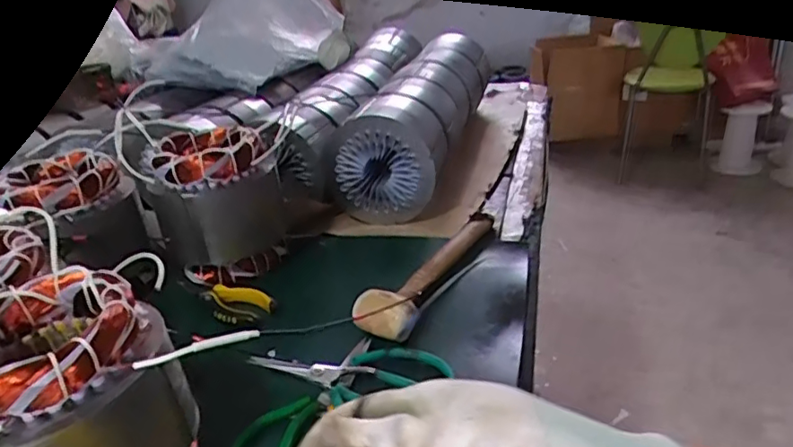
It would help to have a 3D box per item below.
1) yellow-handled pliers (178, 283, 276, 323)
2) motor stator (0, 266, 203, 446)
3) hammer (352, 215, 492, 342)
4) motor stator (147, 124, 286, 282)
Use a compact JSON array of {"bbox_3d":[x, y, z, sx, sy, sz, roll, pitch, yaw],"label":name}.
[{"bbox_3d":[-0.207,0.083,0.672,0.146,0.020,0.049,17,33,34],"label":"yellow-handled pliers"},{"bbox_3d":[-0.236,0.136,0.419,0.128,0.159,0.132,-3,27,1],"label":"motor stator"},{"bbox_3d":[0.041,0.043,0.680,0.063,0.039,0.270,10,30,25],"label":"hammer"},{"bbox_3d":[-0.219,-0.030,0.741,0.131,0.163,0.136,-9,28,-10],"label":"motor stator"}]

